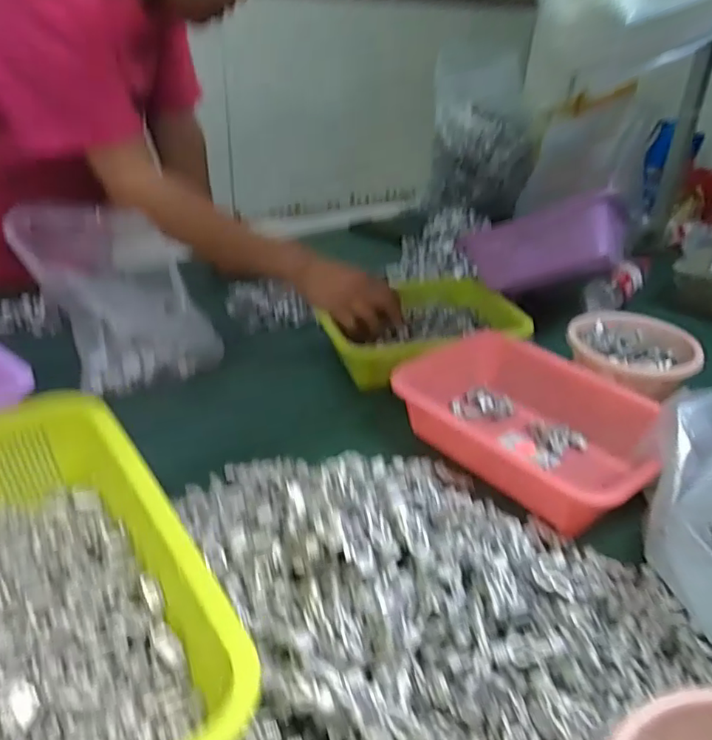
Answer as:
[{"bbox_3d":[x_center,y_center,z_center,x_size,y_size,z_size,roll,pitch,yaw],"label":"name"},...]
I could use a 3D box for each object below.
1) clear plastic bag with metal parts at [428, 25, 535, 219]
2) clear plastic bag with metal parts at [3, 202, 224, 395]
[{"bbox_3d":[0.266,-0.496,1.252,0.221,0.343,0.089,11,33,12],"label":"clear plastic bag with metal parts"},{"bbox_3d":[-0.288,-0.094,0.730,0.206,0.192,0.130,-12,35,-22],"label":"clear plastic bag with metal parts"}]

